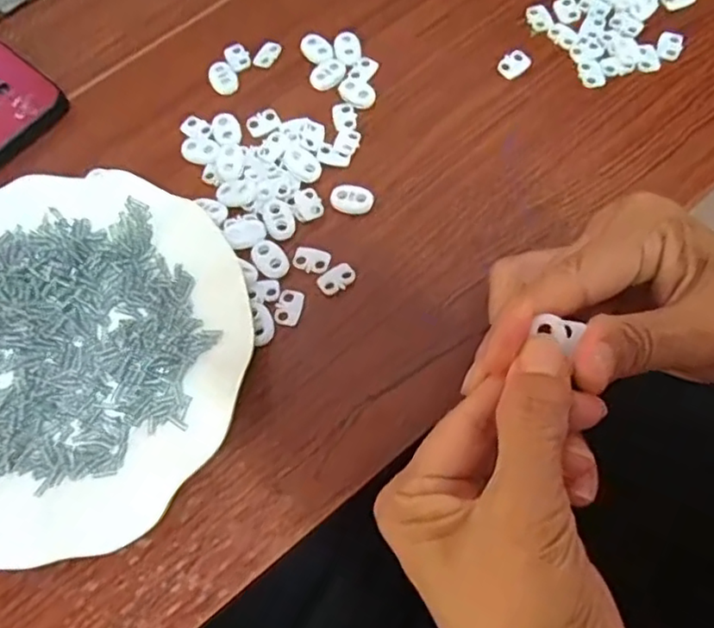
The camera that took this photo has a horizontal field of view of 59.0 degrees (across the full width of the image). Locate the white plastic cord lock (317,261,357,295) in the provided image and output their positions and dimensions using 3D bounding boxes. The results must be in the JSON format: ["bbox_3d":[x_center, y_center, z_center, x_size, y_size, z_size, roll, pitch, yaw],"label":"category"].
[{"bbox_3d":[-0.010,-0.018,0.319,0.019,0.004,0.013,-40,71,-13],"label":"white plastic cord lock"}]

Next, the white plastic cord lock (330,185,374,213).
[{"bbox_3d":[-0.003,-0.061,0.334,0.022,0.004,0.015,12,68,8],"label":"white plastic cord lock"}]

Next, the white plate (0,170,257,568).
[{"bbox_3d":[-0.142,0.019,0.302,0.176,0.021,0.179,-1,67,3],"label":"white plate"}]

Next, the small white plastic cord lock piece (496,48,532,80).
[{"bbox_3d":[0.090,-0.143,0.362,0.014,0.005,0.019,38,74,17],"label":"small white plastic cord lock piece"}]

